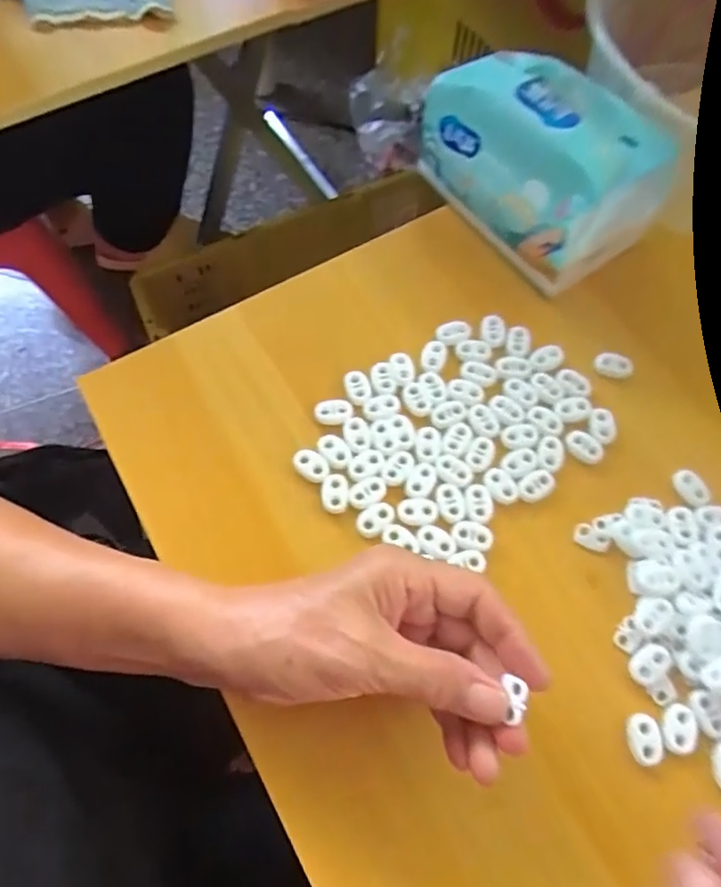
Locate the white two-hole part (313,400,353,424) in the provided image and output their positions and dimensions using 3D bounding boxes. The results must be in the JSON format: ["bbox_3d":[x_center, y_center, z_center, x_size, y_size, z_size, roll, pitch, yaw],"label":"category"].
[{"bbox_3d":[-0.016,-0.019,0.342,0.023,0.006,0.013,-6,69,-3],"label":"white two-hole part"}]

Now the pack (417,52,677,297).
[{"bbox_3d":[0.116,-0.185,0.365,0.094,0.086,0.143,-33,72,-13],"label":"pack"}]

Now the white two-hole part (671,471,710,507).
[{"bbox_3d":[0.190,0.026,0.325,0.014,0.004,0.022,-29,72,-12],"label":"white two-hole part"}]

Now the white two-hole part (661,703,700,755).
[{"bbox_3d":[0.157,0.140,0.278,0.016,0.004,0.022,21,70,7],"label":"white two-hole part"}]

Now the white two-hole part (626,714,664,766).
[{"bbox_3d":[0.139,0.145,0.277,0.016,0.004,0.022,-1,68,-1],"label":"white two-hole part"}]

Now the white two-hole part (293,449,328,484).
[{"bbox_3d":[-0.028,0.013,0.329,0.021,0.005,0.015,36,72,13],"label":"white two-hole part"}]

